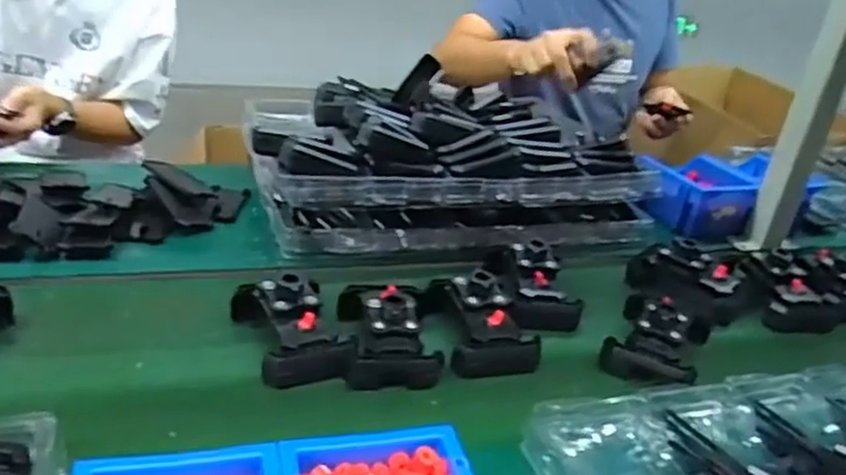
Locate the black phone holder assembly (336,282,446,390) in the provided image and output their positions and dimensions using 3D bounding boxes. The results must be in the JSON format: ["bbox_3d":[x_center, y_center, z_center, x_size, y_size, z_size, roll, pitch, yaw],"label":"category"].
[{"bbox_3d":[-0.034,0.085,0.703,0.093,0.064,0.141,2,28,-11],"label":"black phone holder assembly"}]

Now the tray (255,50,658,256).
[{"bbox_3d":[0.044,-0.104,0.943,0.520,0.148,0.273,-3,29,-20],"label":"tray"}]

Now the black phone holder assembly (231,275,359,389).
[{"bbox_3d":[-0.124,0.082,0.680,0.090,0.067,0.136,-9,31,-28],"label":"black phone holder assembly"}]

